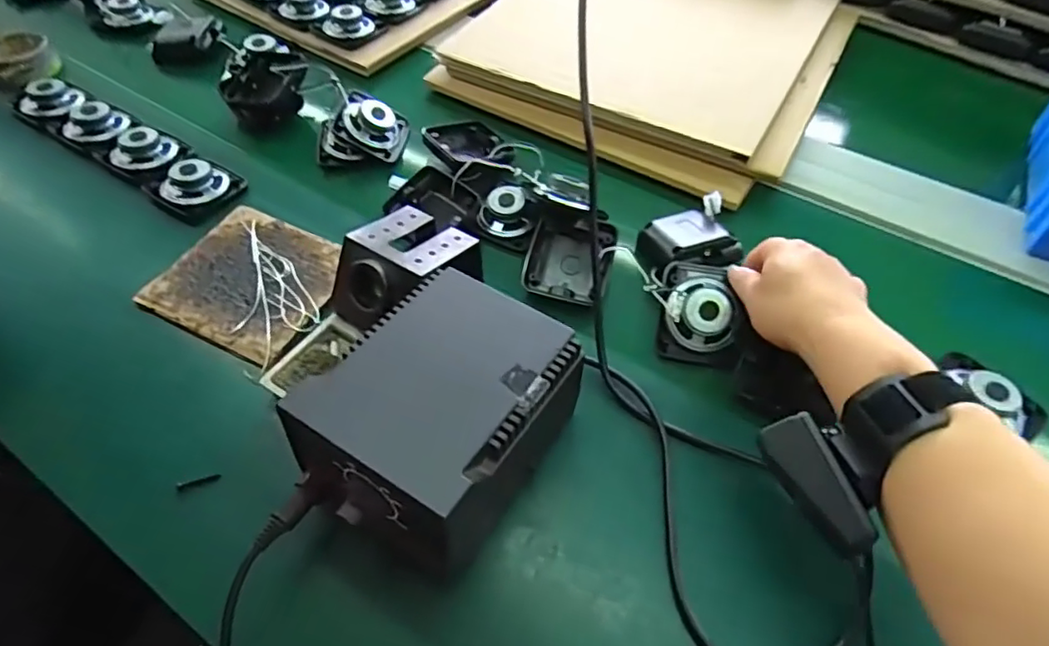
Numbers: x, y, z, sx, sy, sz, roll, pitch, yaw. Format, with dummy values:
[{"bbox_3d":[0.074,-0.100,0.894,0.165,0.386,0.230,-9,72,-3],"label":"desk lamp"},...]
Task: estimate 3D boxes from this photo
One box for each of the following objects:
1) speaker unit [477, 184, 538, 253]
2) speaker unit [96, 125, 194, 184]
[{"bbox_3d":[-0.014,-0.093,0.523,0.050,0.029,0.044,16,56,12],"label":"speaker unit"},{"bbox_3d":[-0.359,-0.163,0.563,0.061,0.027,0.060,25,58,17],"label":"speaker unit"}]

